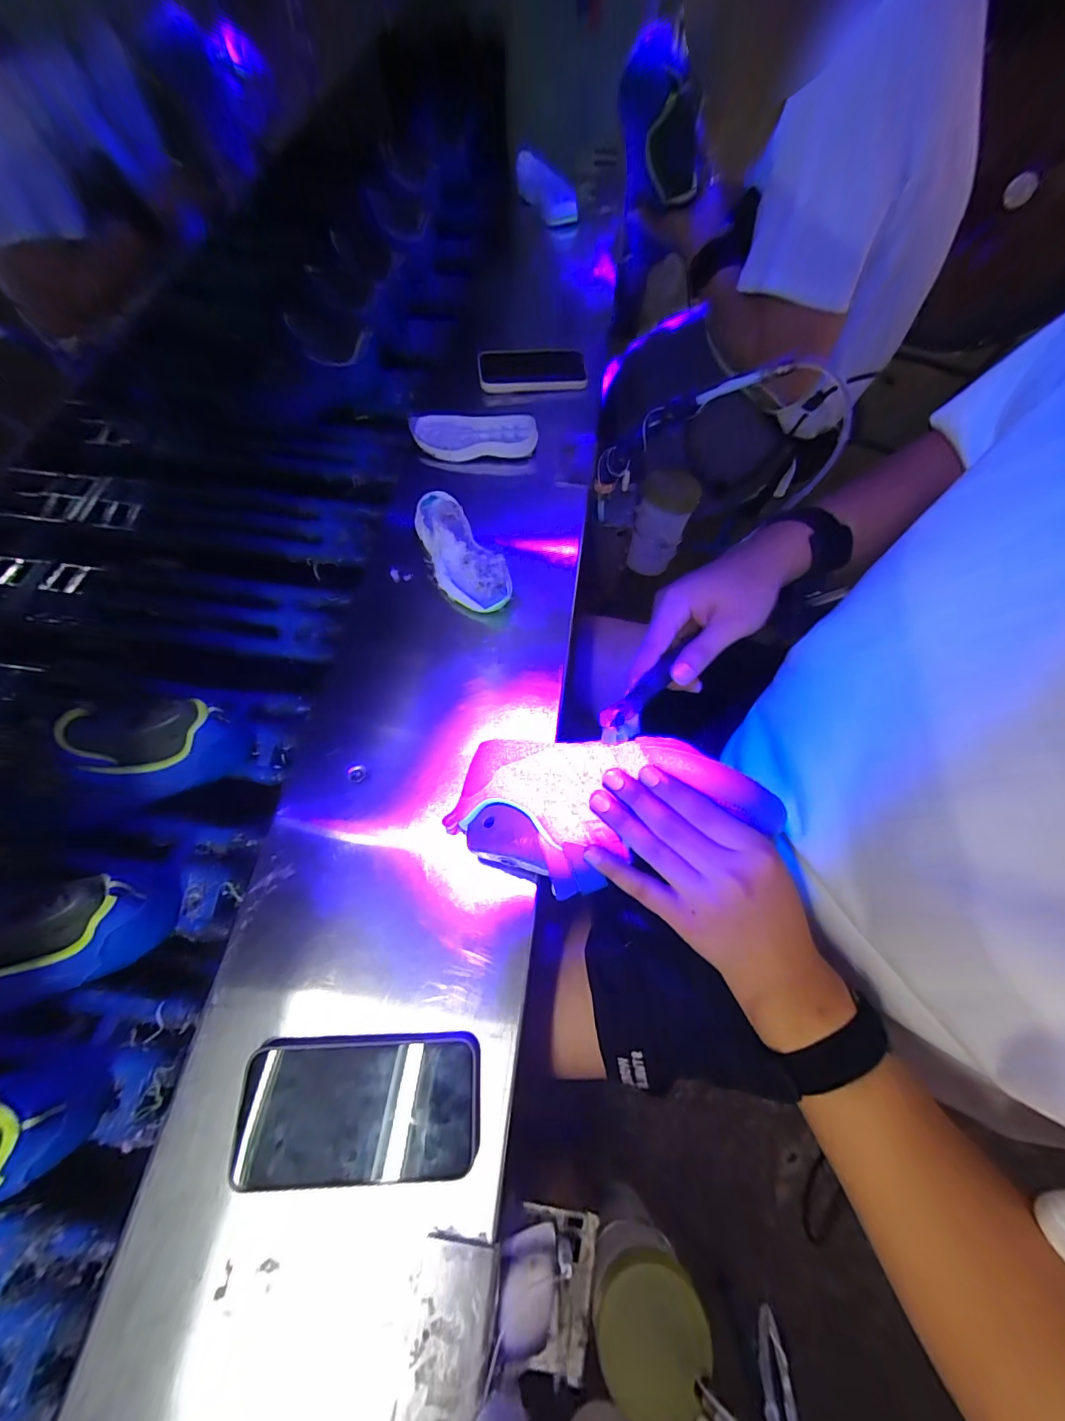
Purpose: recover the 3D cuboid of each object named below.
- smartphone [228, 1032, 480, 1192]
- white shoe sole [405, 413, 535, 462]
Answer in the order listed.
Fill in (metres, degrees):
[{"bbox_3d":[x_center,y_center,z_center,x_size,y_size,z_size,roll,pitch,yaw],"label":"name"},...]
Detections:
[{"bbox_3d":[-0.120,0.276,0.318,0.162,0.017,0.079,-2,67,-2],"label":"smartphone"},{"bbox_3d":[-0.075,-0.353,0.581,0.158,0.022,0.063,2,67,0],"label":"white shoe sole"}]

